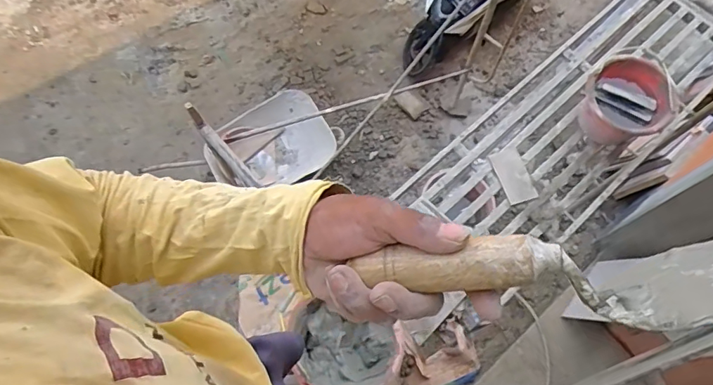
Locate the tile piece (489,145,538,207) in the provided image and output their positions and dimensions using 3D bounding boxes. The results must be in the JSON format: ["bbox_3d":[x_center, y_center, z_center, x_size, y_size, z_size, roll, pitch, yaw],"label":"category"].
[{"bbox_3d":[0.530,-0.061,1.605,0.106,0.014,0.200,-16,70,-6],"label":"tile piece"}]

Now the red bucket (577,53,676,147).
[{"bbox_3d":[0.869,-0.291,1.549,0.262,0.157,0.301,39,74,14],"label":"red bucket"}]

